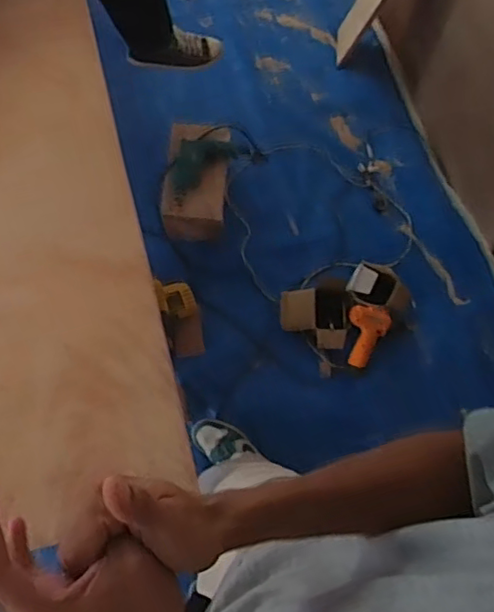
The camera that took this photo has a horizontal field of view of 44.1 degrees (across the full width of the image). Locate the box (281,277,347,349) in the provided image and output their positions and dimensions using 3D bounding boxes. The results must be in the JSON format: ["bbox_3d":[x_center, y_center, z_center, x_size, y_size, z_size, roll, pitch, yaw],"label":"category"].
[{"bbox_3d":[0.196,0.030,1.776,0.185,0.094,0.196,0,69,-3],"label":"box"}]

